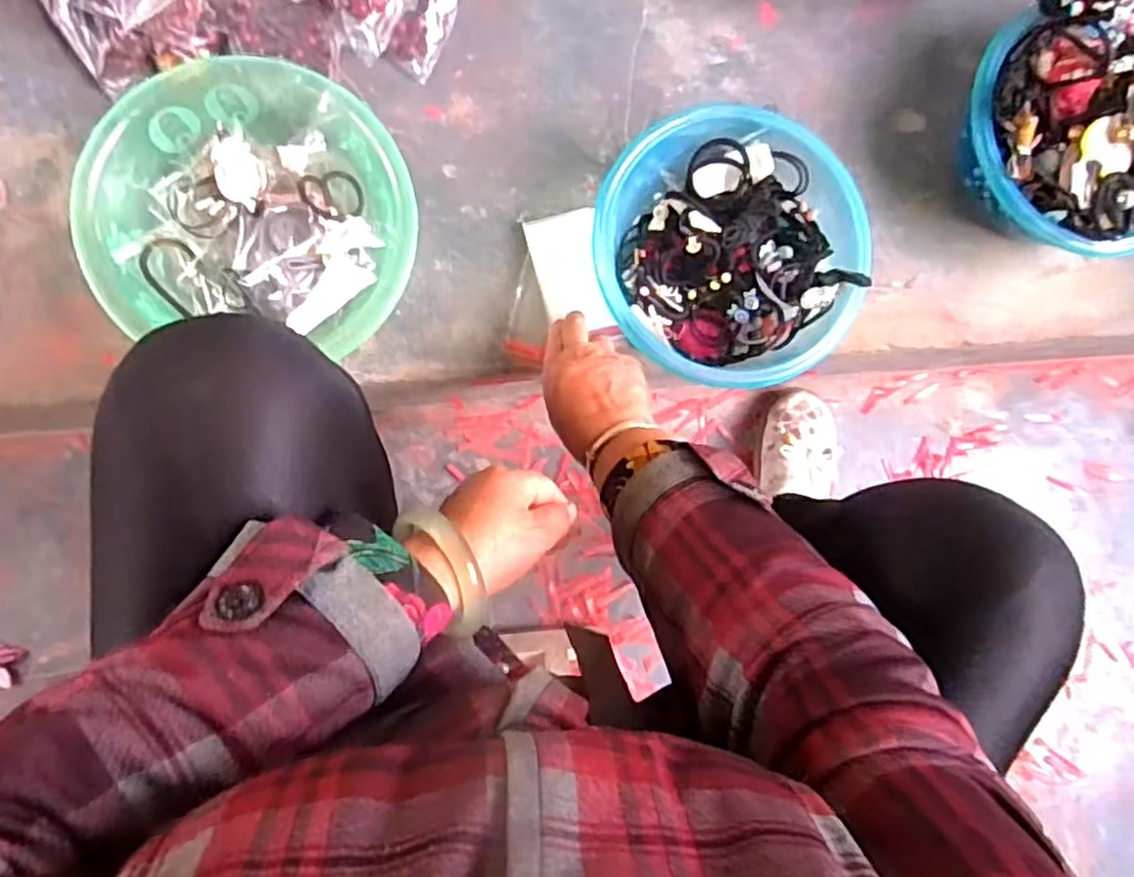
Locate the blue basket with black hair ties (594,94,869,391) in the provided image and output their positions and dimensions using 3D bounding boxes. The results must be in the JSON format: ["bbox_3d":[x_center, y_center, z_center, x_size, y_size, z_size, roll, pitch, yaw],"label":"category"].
[{"bbox_3d":[0.131,-0.158,0.613,0.221,0.078,0.228,-2,87,-7],"label":"blue basket with black hair ties"}]

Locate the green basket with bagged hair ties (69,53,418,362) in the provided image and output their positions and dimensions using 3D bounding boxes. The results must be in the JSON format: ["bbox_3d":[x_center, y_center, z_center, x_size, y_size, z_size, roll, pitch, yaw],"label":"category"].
[{"bbox_3d":[-0.240,-0.188,0.569,0.239,0.070,0.233,4,87,-7],"label":"green basket with bagged hair ties"}]

